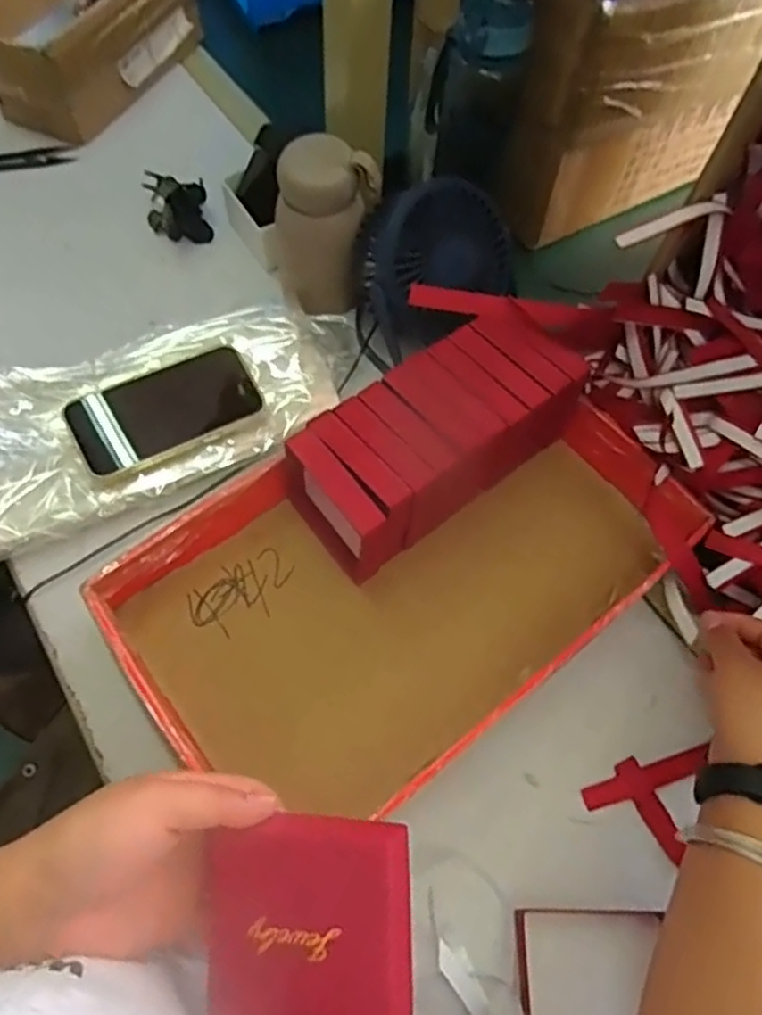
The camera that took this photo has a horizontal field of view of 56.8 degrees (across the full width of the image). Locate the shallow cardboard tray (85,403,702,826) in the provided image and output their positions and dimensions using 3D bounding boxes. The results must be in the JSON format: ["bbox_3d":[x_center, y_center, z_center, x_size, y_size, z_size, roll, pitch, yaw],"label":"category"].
[{"bbox_3d":[0.024,0.041,0.520,0.401,0.055,0.239,-34,67,-19],"label":"shallow cardboard tray"}]

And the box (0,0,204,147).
[{"bbox_3d":[-0.319,-0.542,0.792,0.127,0.100,0.283,20,62,9],"label":"box"}]

